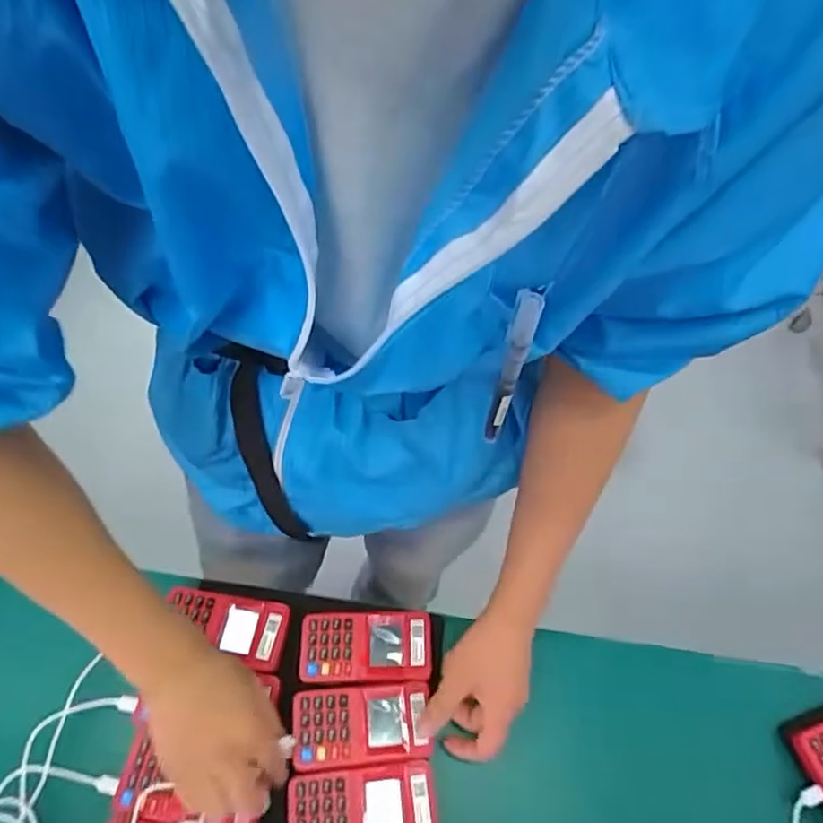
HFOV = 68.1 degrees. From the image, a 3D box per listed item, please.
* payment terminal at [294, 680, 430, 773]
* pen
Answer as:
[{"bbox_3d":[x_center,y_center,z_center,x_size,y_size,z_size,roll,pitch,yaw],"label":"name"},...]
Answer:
[{"bbox_3d":[-0.044,0.275,0.536,0.116,0.013,0.063,-4,59,-3],"label":"payment terminal"},{"bbox_3d":[0.055,-0.019,0.344,0.012,0.131,0.009,7,59,3],"label":"pen"}]

